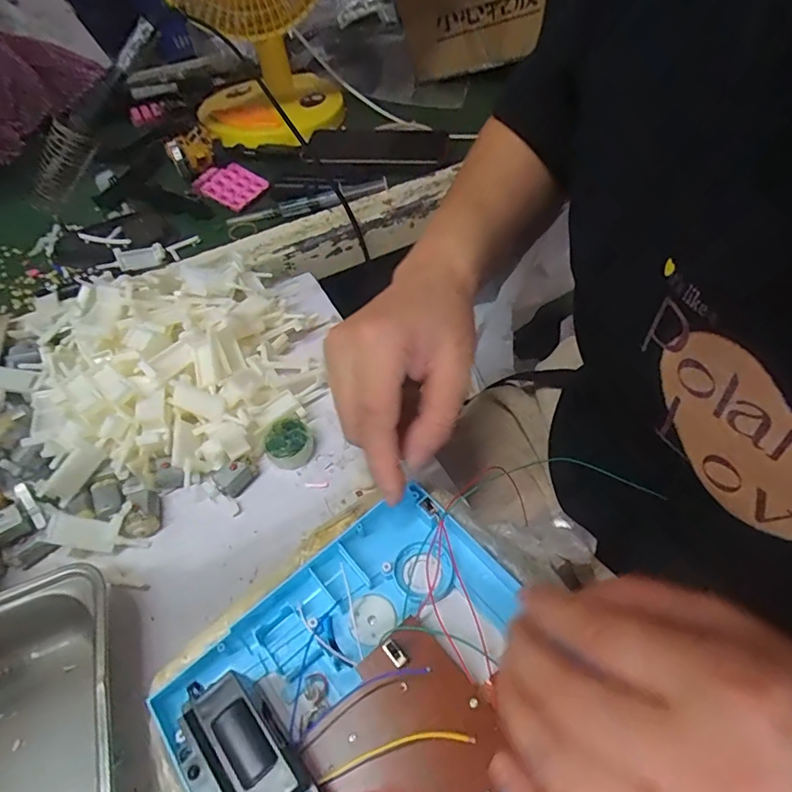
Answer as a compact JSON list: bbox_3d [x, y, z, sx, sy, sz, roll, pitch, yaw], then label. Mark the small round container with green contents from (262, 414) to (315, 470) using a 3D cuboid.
[{"bbox_3d":[-0.076,0.032,0.344,0.032,0.017,0.034,-1,54,1],"label":"small round container with green contents"}]

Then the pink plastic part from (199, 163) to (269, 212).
[{"bbox_3d":[-0.184,-0.239,0.556,0.062,0.015,0.053,31,61,22],"label":"pink plastic part"}]

